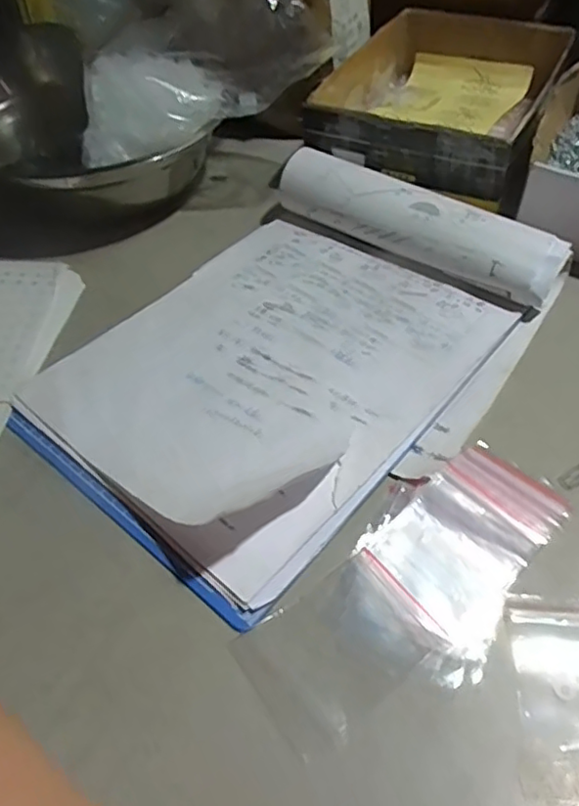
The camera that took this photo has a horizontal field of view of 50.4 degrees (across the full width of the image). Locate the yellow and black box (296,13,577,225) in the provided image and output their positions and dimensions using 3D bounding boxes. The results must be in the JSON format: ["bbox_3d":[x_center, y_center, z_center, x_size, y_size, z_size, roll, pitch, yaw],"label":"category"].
[{"bbox_3d":[0.148,-0.291,0.577,0.188,0.059,0.280,18,54,18],"label":"yellow and black box"}]

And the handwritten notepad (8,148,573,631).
[{"bbox_3d":[0.004,-0.046,0.404,0.245,0.039,0.322,33,60,27],"label":"handwritten notepad"}]

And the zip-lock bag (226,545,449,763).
[{"bbox_3d":[0.024,0.116,0.293,0.084,0.004,0.061,-36,65,-15],"label":"zip-lock bag"}]

